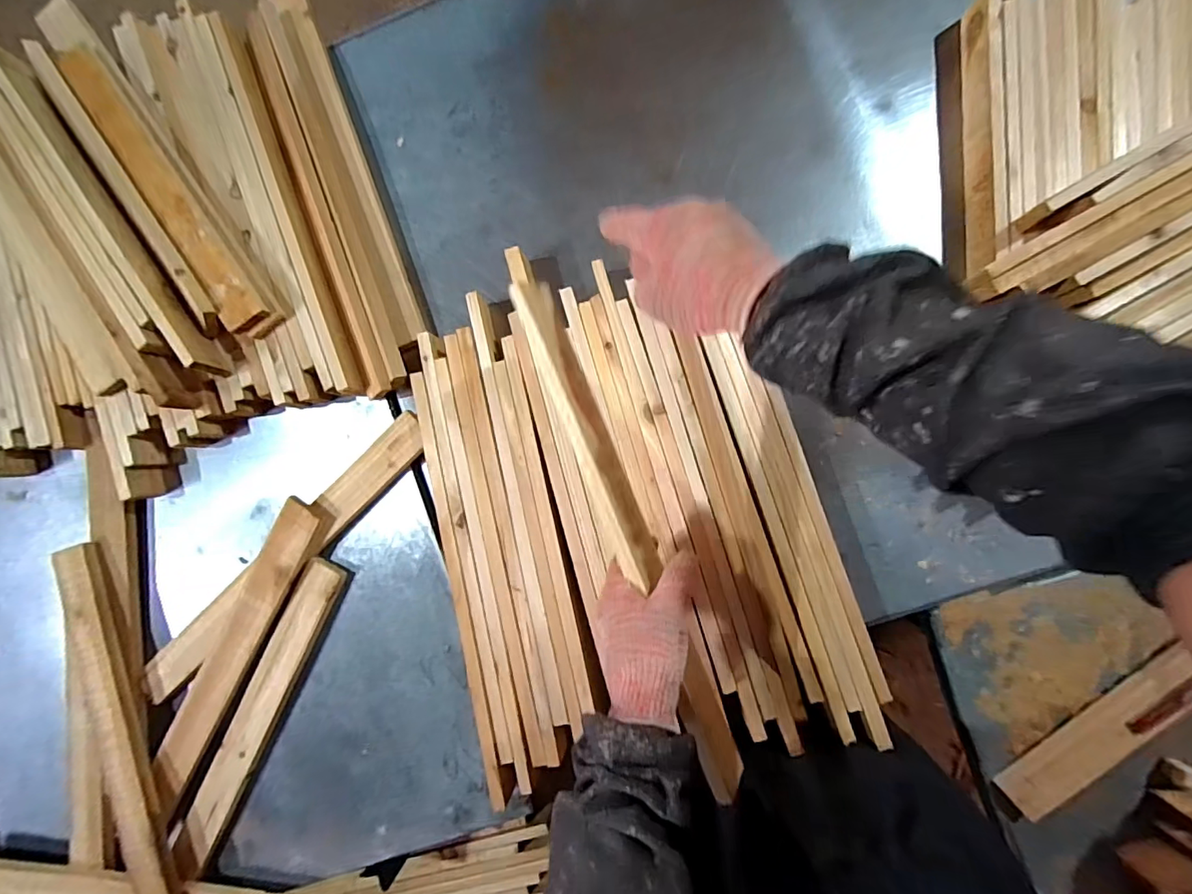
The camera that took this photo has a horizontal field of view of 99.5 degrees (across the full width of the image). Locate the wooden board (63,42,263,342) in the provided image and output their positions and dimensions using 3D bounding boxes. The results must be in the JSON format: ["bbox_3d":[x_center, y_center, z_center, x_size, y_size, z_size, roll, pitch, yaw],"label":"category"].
[{"bbox_3d":[-0.514,-0.306,0.605,0.048,0.035,0.405,-36,87,5],"label":"wooden board"}]

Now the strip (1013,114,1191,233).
[{"bbox_3d":[0.627,-0.343,0.465,0.473,0.042,0.017,-30,86,5],"label":"strip"}]

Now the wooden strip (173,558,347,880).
[{"bbox_3d":[-0.420,0.329,0.628,0.049,0.022,0.407,25,92,6],"label":"wooden strip"}]

